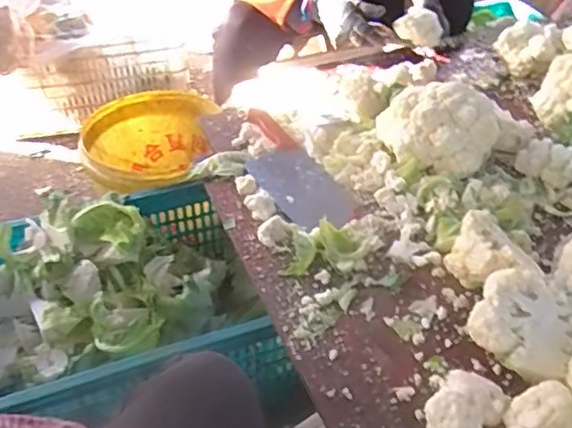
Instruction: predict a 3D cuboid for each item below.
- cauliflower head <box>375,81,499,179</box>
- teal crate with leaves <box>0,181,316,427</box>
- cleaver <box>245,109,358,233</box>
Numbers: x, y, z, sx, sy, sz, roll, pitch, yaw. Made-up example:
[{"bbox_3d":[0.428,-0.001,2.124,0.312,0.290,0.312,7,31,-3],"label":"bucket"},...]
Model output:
[{"bbox_3d":[0.218,-0.122,0.885,0.170,0.111,0.114,9,42,9],"label":"cauliflower head"},{"bbox_3d":[-0.256,0.148,0.942,0.426,0.217,0.360,-12,42,-14],"label":"teal crate with leaves"},{"bbox_3d":[-0.003,-0.069,0.917,0.097,0.027,0.295,-24,47,-22],"label":"cleaver"}]

